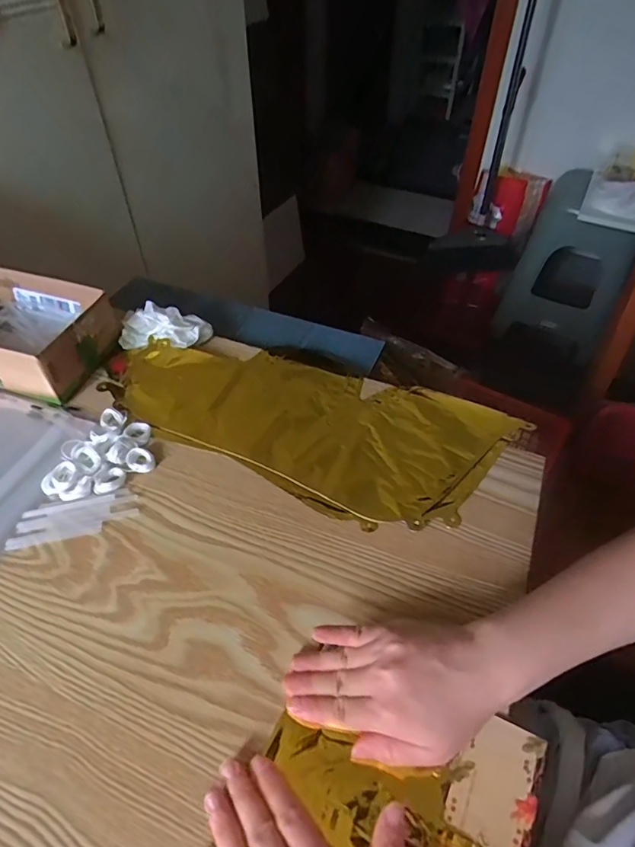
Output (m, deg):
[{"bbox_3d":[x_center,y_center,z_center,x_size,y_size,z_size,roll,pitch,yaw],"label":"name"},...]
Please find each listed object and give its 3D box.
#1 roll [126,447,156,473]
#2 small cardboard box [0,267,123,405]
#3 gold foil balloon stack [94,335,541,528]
[{"bbox_3d":[-0.174,0.036,0.480,0.025,0.011,0.026,-1,48,1],"label":"roll"},{"bbox_3d":[-0.347,-0.107,0.567,0.195,0.068,0.131,14,50,13],"label":"small cardboard box"},{"bbox_3d":[-0.017,-0.021,0.532,0.412,0.015,0.201,22,52,20],"label":"gold foil balloon stack"}]

